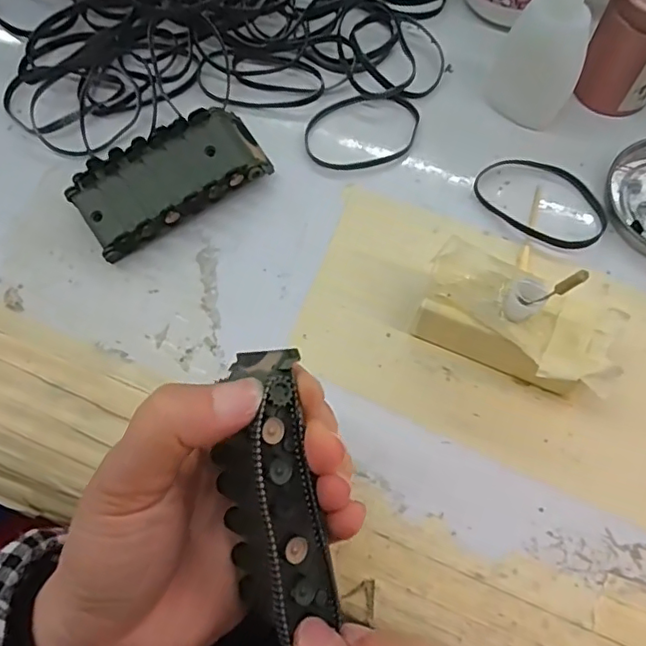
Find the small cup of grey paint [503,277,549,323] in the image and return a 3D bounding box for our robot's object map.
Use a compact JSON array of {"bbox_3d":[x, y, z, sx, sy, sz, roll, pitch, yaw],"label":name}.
[{"bbox_3d":[0.083,-0.009,0.237,0.015,0.018,0.012,39,72,16],"label":"small cup of grey paint"}]

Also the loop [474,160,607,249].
[{"bbox_3d":[0.118,-0.066,0.304,0.070,0.004,0.048,40,73,16],"label":"loop"}]

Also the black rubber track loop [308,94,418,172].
[{"bbox_3d":[0.022,-0.110,0.325,0.067,0.004,0.048,-20,68,-7],"label":"black rubber track loop"}]

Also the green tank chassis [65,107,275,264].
[{"bbox_3d":[-0.078,-0.075,0.299,0.095,0.026,0.048,-30,70,-11],"label":"green tank chassis"}]

